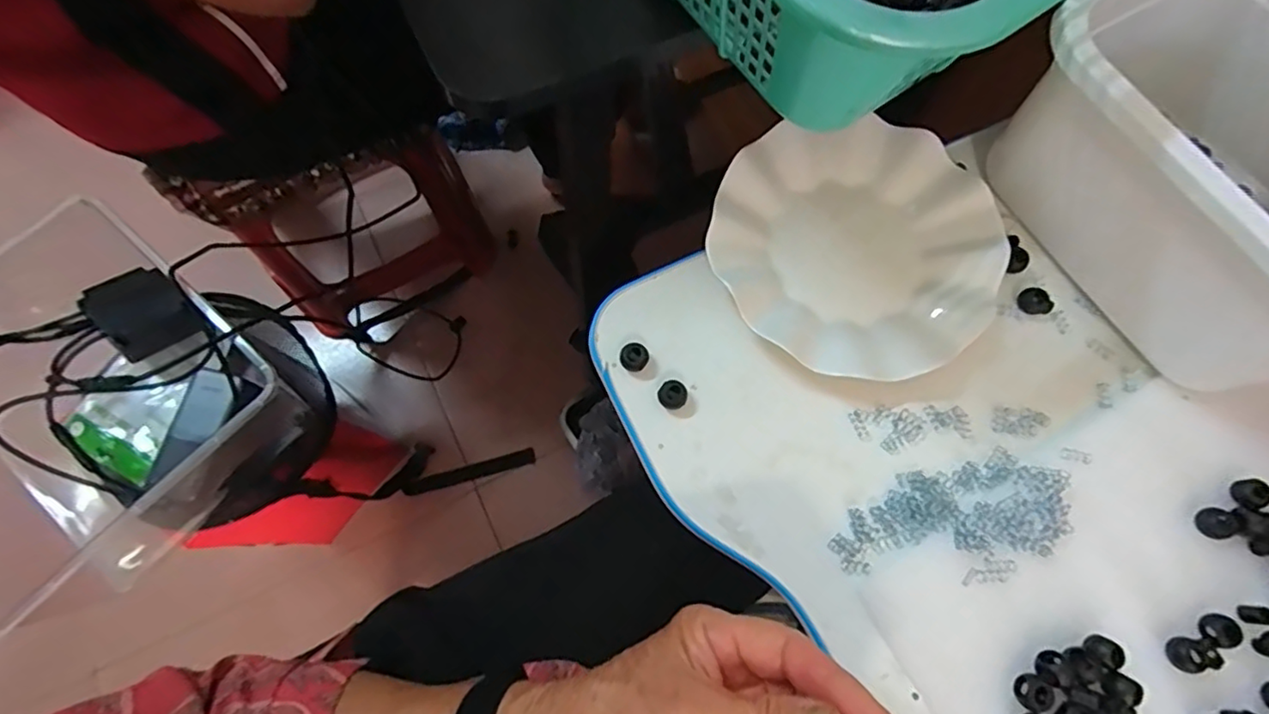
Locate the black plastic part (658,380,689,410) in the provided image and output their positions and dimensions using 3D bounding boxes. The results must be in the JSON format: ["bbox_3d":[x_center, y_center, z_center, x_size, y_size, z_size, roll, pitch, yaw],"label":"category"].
[{"bbox_3d":[0.024,0.024,0.363,0.017,0.011,0.017,0,74,-1],"label":"black plastic part"}]

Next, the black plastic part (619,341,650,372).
[{"bbox_3d":[0.000,0.000,0.369,0.017,0.012,0.018,0,74,-1],"label":"black plastic part"}]

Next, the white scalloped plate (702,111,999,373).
[{"bbox_3d":[0.143,-0.073,0.389,0.181,0.021,0.172,0,74,-1],"label":"white scalloped plate"}]

